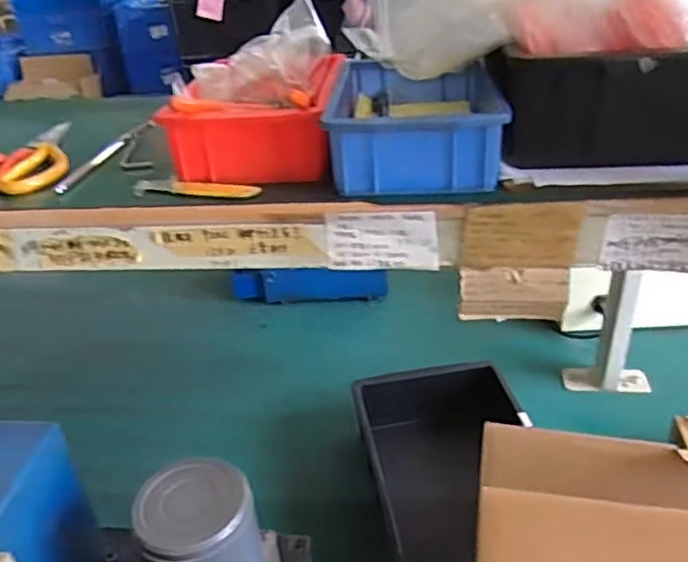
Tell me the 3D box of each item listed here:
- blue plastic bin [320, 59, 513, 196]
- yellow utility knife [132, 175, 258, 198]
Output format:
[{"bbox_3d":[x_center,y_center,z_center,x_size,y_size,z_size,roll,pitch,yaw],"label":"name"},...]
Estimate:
[{"bbox_3d":[0.058,-0.138,0.530,0.126,0.060,0.189,0,32,7],"label":"blue plastic bin"},{"bbox_3d":[-0.118,-0.073,0.503,0.107,0.009,0.015,6,33,16],"label":"yellow utility knife"}]

